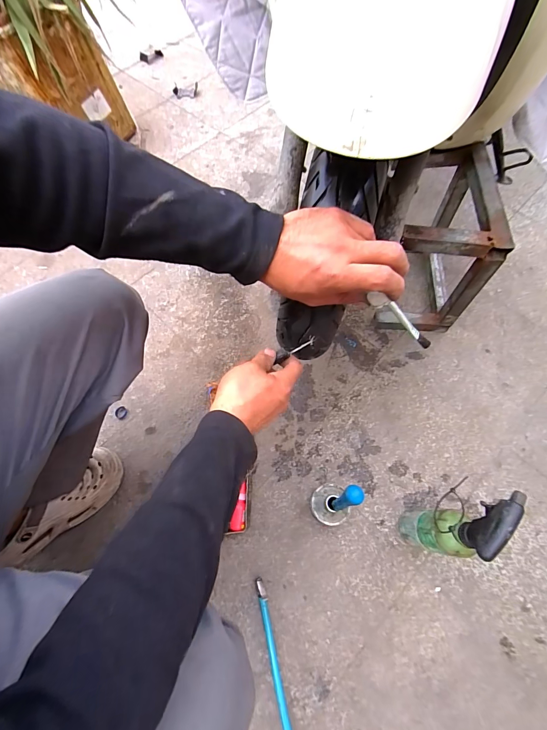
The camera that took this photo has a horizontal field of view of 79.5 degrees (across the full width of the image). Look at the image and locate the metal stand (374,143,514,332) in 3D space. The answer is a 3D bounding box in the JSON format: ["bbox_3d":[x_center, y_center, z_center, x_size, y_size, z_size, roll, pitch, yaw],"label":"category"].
[{"bbox_3d":[0.326,-0.250,0.701,0.165,0.286,0.259,5,66,6],"label":"metal stand"}]

